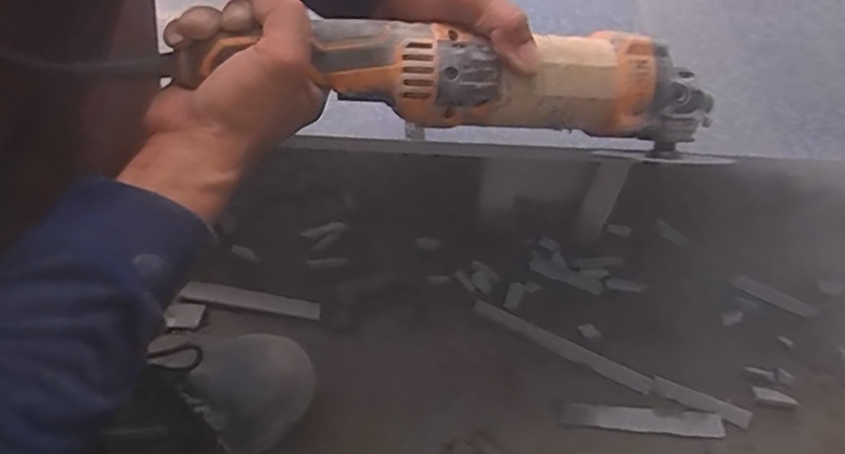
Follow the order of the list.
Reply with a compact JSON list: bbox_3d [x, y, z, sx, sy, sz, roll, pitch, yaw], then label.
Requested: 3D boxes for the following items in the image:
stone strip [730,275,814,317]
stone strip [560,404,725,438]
[{"bbox_3d":[0.375,0.074,0.676,0.080,0.007,0.014,29,59,18],"label":"stone strip"},{"bbox_3d":[0.207,0.182,0.595,0.148,0.005,0.021,5,54,2],"label":"stone strip"}]

